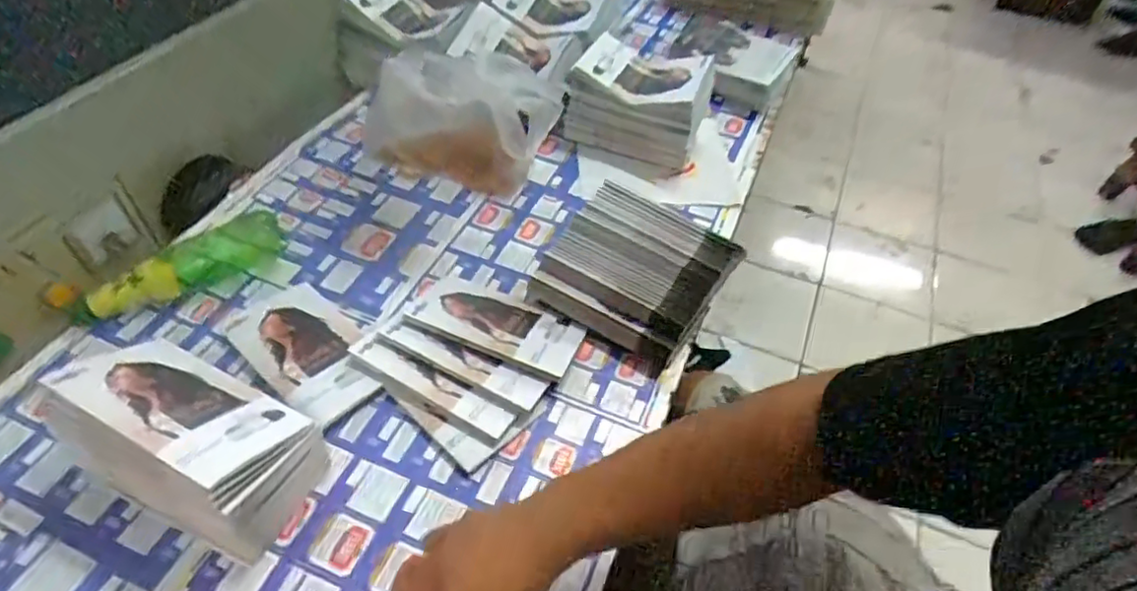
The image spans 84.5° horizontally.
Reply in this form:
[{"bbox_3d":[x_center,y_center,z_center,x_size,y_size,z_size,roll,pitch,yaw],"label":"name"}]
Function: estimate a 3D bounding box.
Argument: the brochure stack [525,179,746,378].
[{"bbox_3d":[0.077,-0.029,0.710,0.180,0.069,0.194,30,53,20],"label":"brochure stack"}]

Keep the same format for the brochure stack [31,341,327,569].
[{"bbox_3d":[-0.305,0.118,0.516,0.201,0.110,0.112,21,50,14],"label":"brochure stack"}]

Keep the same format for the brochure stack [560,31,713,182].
[{"bbox_3d":[0.098,-0.265,0.888,0.182,0.126,0.110,21,50,14],"label":"brochure stack"}]

